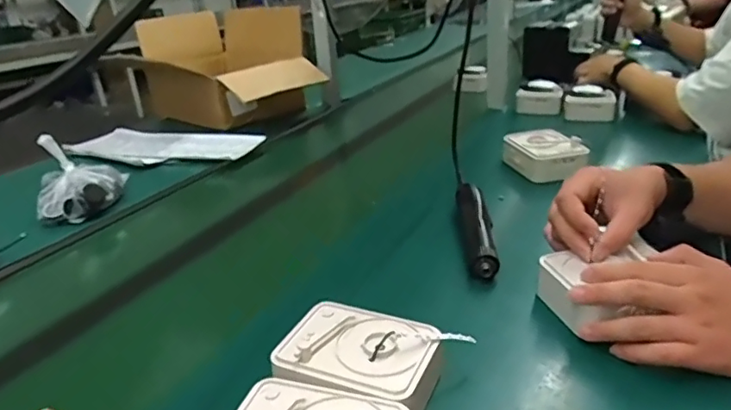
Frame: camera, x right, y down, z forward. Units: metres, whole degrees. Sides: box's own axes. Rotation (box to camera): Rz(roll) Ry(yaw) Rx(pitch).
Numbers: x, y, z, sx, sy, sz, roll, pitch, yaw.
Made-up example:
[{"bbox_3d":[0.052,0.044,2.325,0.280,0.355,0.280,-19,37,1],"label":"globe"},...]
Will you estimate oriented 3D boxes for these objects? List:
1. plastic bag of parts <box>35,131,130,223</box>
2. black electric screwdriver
[{"bbox_3d":[-0.478,-0.046,0.931,0.123,0.107,0.140,-10,24,-13],"label":"plastic bag of parts"},{"bbox_3d":[0.142,0.031,0.726,0.038,0.045,0.205,-3,23,5],"label":"black electric screwdriver"}]

